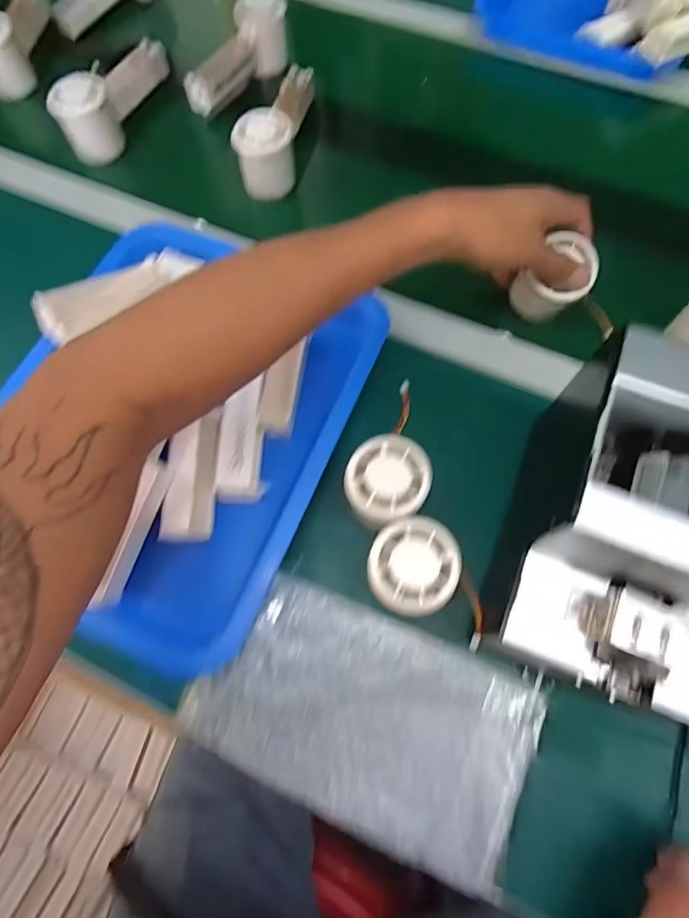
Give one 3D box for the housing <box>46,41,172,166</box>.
[{"bbox_3d":[-0.254,-0.406,0.531,0.047,0.067,0.164,18,70,8],"label":"housing"}]

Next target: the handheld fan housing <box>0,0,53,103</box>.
[{"bbox_3d":[-0.406,-0.523,0.589,0.053,0.067,0.167,0,69,1],"label":"handheld fan housing"}]

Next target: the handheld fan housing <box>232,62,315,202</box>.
[{"bbox_3d":[-0.070,-0.356,0.511,0.055,0.063,0.156,9,69,5],"label":"handheld fan housing"}]

